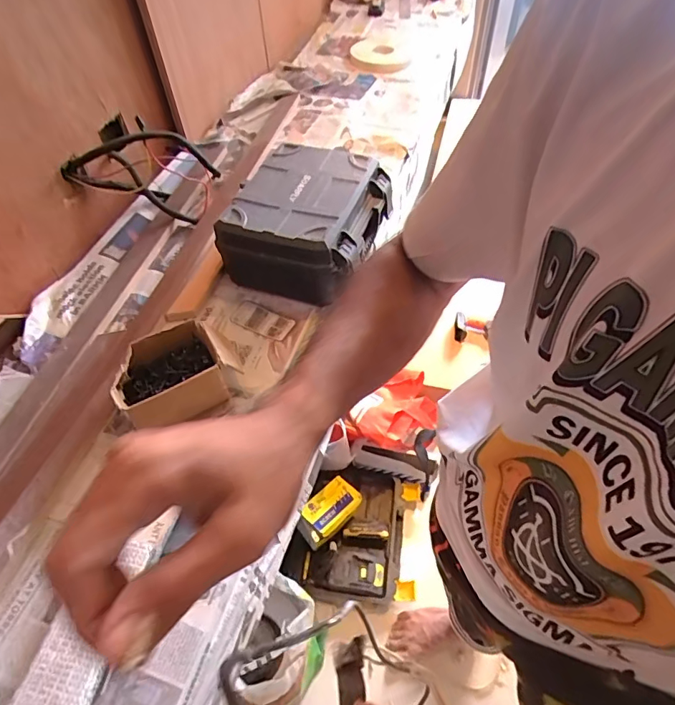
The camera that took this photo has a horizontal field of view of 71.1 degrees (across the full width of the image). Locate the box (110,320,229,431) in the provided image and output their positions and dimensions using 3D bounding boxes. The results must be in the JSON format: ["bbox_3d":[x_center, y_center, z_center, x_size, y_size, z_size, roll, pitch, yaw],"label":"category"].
[{"bbox_3d":[-0.232,0.036,0.656,0.139,0.071,0.115,-28,56,-17],"label":"box"}]

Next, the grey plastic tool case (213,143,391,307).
[{"bbox_3d":[-0.045,-0.221,0.814,0.223,0.130,0.259,16,55,15],"label":"grey plastic tool case"}]

